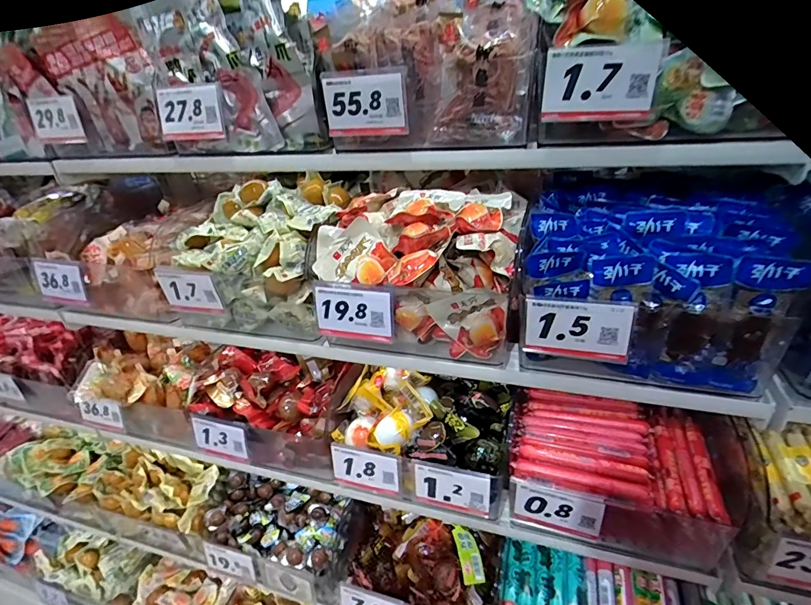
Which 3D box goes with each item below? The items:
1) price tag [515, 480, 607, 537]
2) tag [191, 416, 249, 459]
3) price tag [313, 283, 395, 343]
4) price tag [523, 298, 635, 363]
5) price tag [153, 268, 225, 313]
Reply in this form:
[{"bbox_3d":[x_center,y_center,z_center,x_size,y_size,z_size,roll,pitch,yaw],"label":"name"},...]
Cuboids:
[{"bbox_3d":[0.180,0.246,0.506,0.096,0.057,0.005,8,26,19],"label":"price tag"},{"bbox_3d":[-0.286,0.213,0.664,0.095,0.069,0.010,4,16,15],"label":"tag"},{"bbox_3d":[-0.061,0.013,0.508,0.098,0.069,0.008,2,17,17],"label":"price tag"},{"bbox_3d":[0.172,0.028,0.432,0.100,0.068,0.010,5,33,18],"label":"price tag"},{"bbox_3d":[-0.295,-0.014,0.590,0.097,0.070,0.009,5,33,18],"label":"price tag"}]

